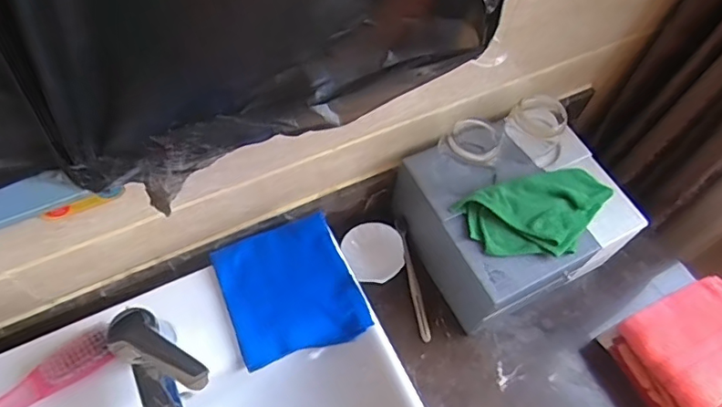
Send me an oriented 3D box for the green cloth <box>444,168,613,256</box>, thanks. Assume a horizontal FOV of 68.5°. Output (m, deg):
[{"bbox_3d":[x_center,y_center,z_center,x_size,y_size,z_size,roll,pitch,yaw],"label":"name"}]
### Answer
[{"bbox_3d":[0.233,0.009,0.682,0.191,0.030,0.113,-23,65,-17],"label":"green cloth"}]

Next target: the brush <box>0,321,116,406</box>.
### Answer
[{"bbox_3d":[-0.341,0.192,0.538,0.186,0.025,0.044,-32,68,-20],"label":"brush"}]

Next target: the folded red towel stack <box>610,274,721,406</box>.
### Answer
[{"bbox_3d":[0.450,0.204,0.689,0.176,0.067,0.183,-24,65,-17],"label":"folded red towel stack"}]

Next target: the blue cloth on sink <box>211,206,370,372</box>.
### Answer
[{"bbox_3d":[-0.084,0.099,0.621,0.144,0.013,0.157,-20,64,-15],"label":"blue cloth on sink"}]

